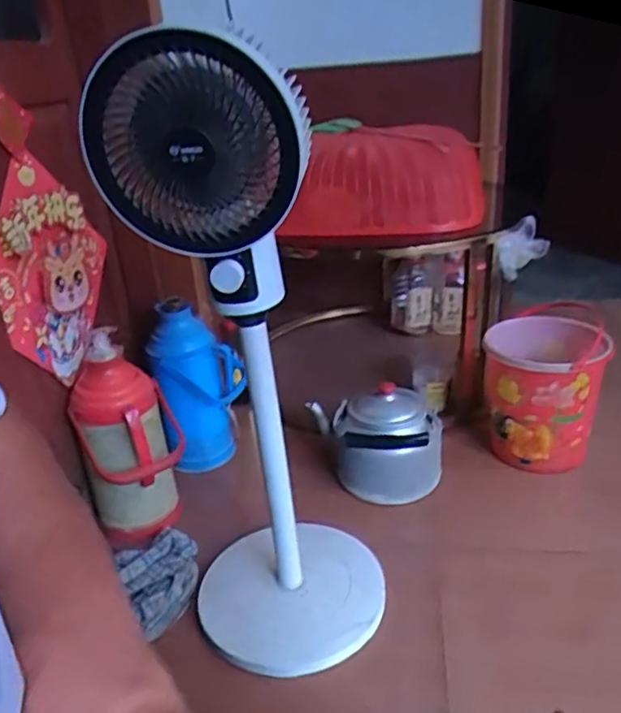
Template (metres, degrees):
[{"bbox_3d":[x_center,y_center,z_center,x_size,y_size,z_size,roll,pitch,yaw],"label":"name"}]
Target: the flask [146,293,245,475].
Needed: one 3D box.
[{"bbox_3d":[-0.236,0.058,1.343,0.172,0.362,0.154,-5,25,-1],"label":"flask"}]

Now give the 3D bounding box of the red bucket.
[{"bbox_3d":[0.485,0.084,1.310,0.221,0.281,0.215,-4,25,2],"label":"red bucket"}]

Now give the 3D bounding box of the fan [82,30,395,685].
[{"bbox_3d":[-0.061,0.044,0.835,0.276,0.820,0.293,-1,25,8],"label":"fan"}]

